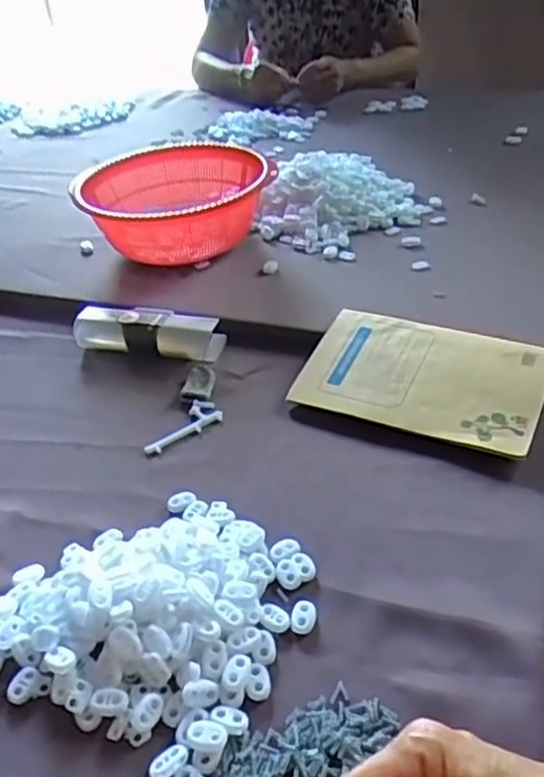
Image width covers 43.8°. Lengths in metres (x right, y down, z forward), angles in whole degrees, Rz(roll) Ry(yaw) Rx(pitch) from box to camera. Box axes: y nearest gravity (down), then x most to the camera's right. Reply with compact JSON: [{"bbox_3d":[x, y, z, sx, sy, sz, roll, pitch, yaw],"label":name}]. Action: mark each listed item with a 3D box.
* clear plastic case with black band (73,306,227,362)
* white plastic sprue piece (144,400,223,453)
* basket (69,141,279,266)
[{"bbox_3d":[-0.130,-0.058,0.697,0.158,0.034,0.044,8,40,18],"label":"clear plastic case with black band"},{"bbox_3d":[-0.082,0.033,0.601,0.077,0.007,0.034,-28,42,-25],"label":"white plastic sprue piece"},{"bbox_3d":[-0.115,-0.224,0.856,0.220,0.104,0.250,-17,39,-13],"label":"basket"}]

